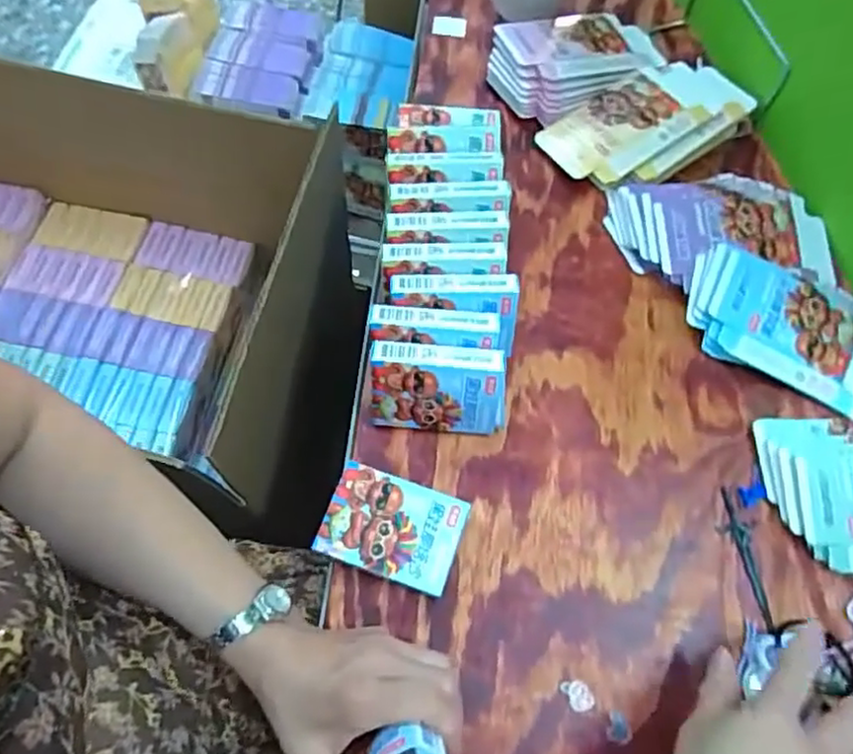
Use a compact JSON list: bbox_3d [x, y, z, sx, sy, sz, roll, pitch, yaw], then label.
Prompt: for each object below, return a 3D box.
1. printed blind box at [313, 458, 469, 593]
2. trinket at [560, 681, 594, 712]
[{"bbox_3d":[-0.023,0.105,0.457,0.091,0.029,0.064,19,69,5],"label":"printed blind box"},{"bbox_3d":[0.100,0.209,0.433,0.017,0.004,0.022,-31,73,-13],"label":"trinket"}]

